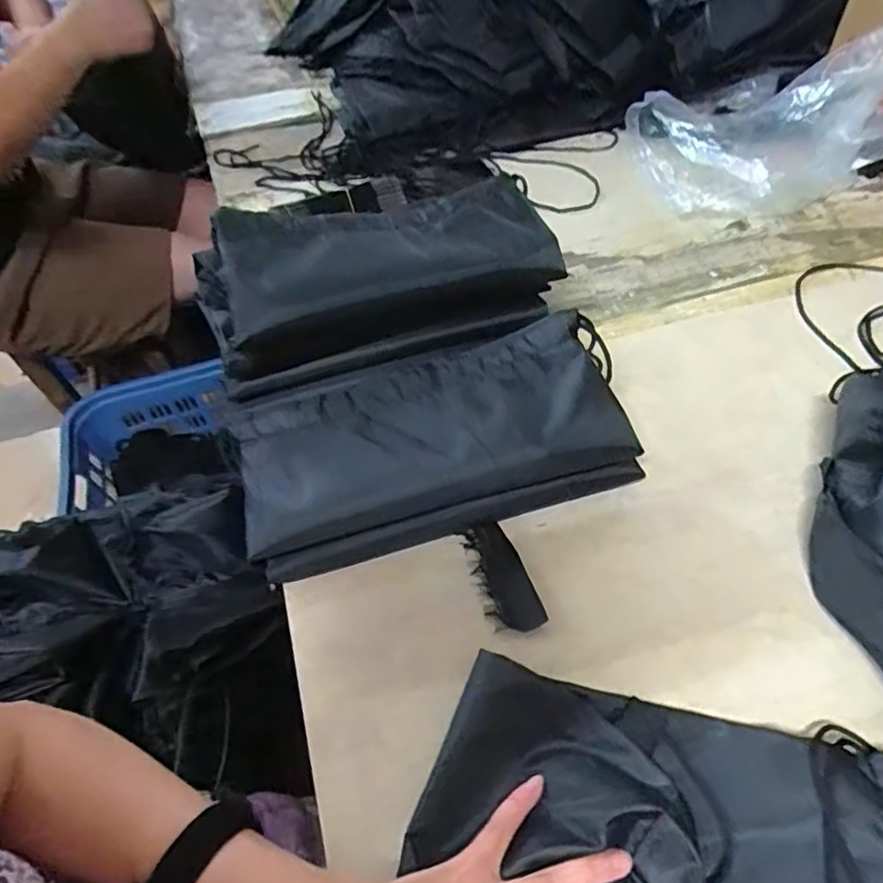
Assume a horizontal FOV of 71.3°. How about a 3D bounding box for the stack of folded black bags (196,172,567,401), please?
[{"bbox_3d":[-0.049,-0.147,0.536,0.299,0.108,0.116,-18,53,-10],"label":"stack of folded black bags"}]

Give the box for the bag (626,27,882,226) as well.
[{"bbox_3d":[0.390,-0.411,0.778,0.291,0.123,0.274,-19,53,-11],"label":"bag"}]

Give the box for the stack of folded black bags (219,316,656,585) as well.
[{"bbox_3d":[-0.006,-0.002,0.476,0.294,0.080,0.130,-14,52,-7],"label":"stack of folded black bags"}]

